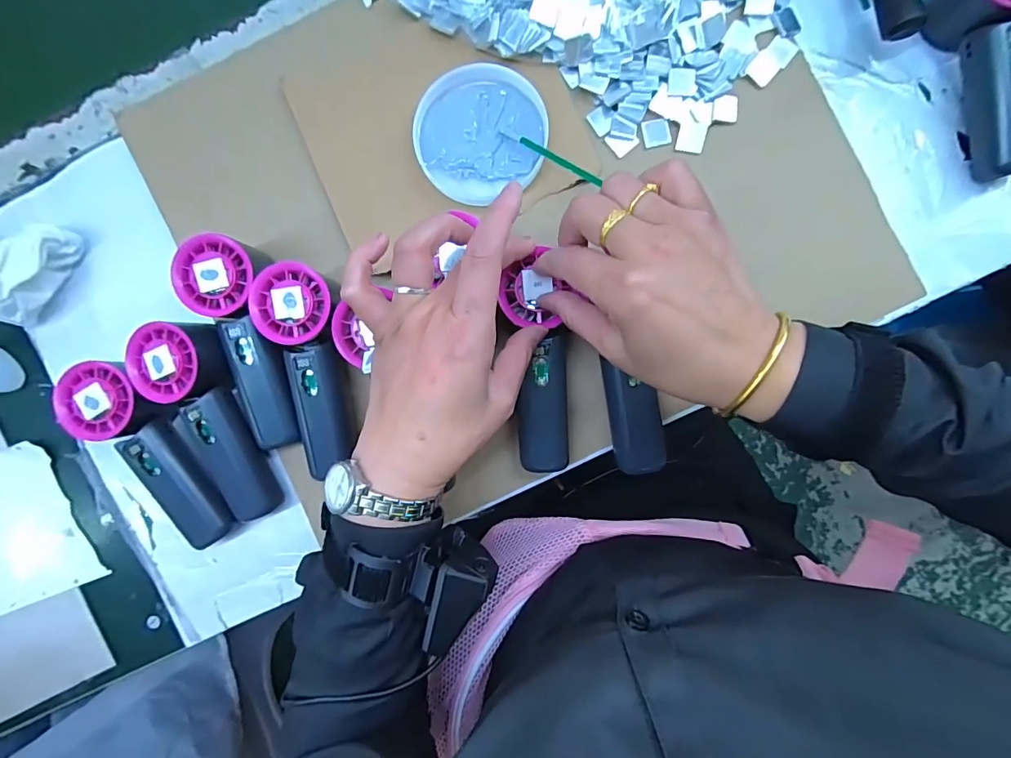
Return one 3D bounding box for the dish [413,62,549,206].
[{"bbox_3d":[-0.019,-0.190,0.357,0.097,0.022,0.091,0,89,3],"label":"dish"}]

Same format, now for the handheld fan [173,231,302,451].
[{"bbox_3d":[-0.185,-0.027,0.343,0.057,0.046,0.154,-20,88,2],"label":"handheld fan"}]

